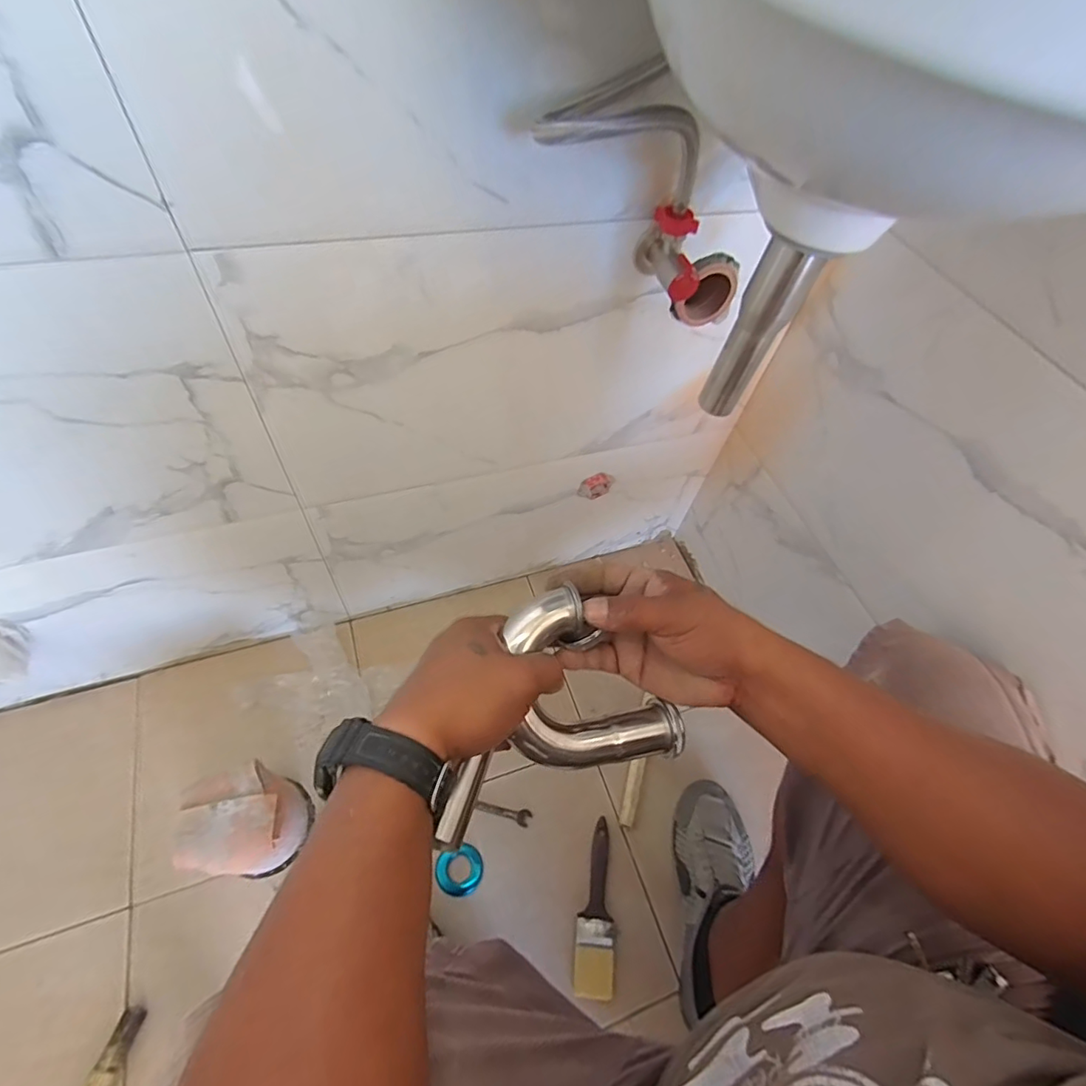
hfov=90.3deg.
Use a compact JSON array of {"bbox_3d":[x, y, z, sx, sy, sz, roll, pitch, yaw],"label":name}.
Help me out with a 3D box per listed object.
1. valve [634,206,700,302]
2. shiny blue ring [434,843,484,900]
[{"bbox_3d":[0.112,-0.254,0.470,0.041,0.061,0.065,-4,57,-10],"label":"valve"},{"bbox_3d":[-0.107,0.428,0.704,0.061,0.017,0.055,-16,59,-17],"label":"shiny blue ring"}]

